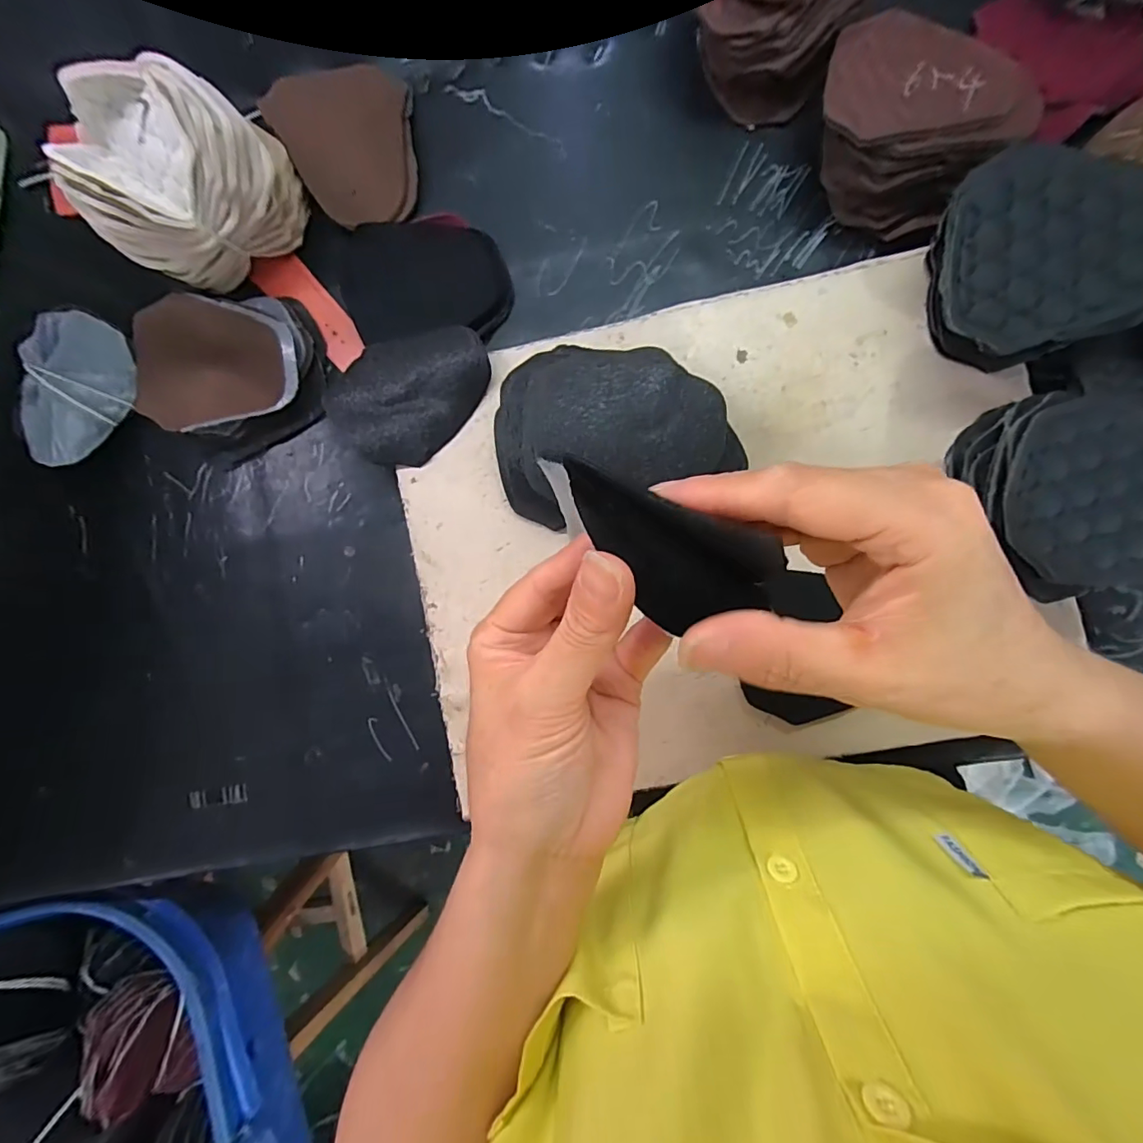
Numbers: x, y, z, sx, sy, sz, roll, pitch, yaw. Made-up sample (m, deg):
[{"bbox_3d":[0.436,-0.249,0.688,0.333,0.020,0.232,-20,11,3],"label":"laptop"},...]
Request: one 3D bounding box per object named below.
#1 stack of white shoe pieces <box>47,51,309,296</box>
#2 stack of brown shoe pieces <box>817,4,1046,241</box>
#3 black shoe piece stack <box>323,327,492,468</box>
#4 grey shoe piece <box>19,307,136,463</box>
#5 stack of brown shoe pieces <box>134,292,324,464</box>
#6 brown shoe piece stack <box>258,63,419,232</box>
[{"bbox_3d":[-0.234,-0.239,0.308,0.100,0.071,0.079,-16,90,4],"label":"stack of white shoe pieces"},{"bbox_3d":[0.201,-0.272,0.312,0.118,0.057,0.094,44,93,2],"label":"stack of brown shoe pieces"},{"bbox_3d":[-0.107,-0.120,0.331,0.083,0.018,0.098,40,94,6],"label":"black shoe piece stack"},{"bbox_3d":[-0.335,-0.122,0.349,0.063,0.015,0.099,2,91,-15],"label":"grey shoe piece"},{"bbox_3d":[-0.233,-0.136,0.352,0.121,0.028,0.102,-19,89,4],"label":"stack of brown shoe pieces"},{"bbox_3d":[-0.145,-0.286,0.347,0.086,0.024,0.098,-21,89,4],"label":"brown shoe piece stack"}]

